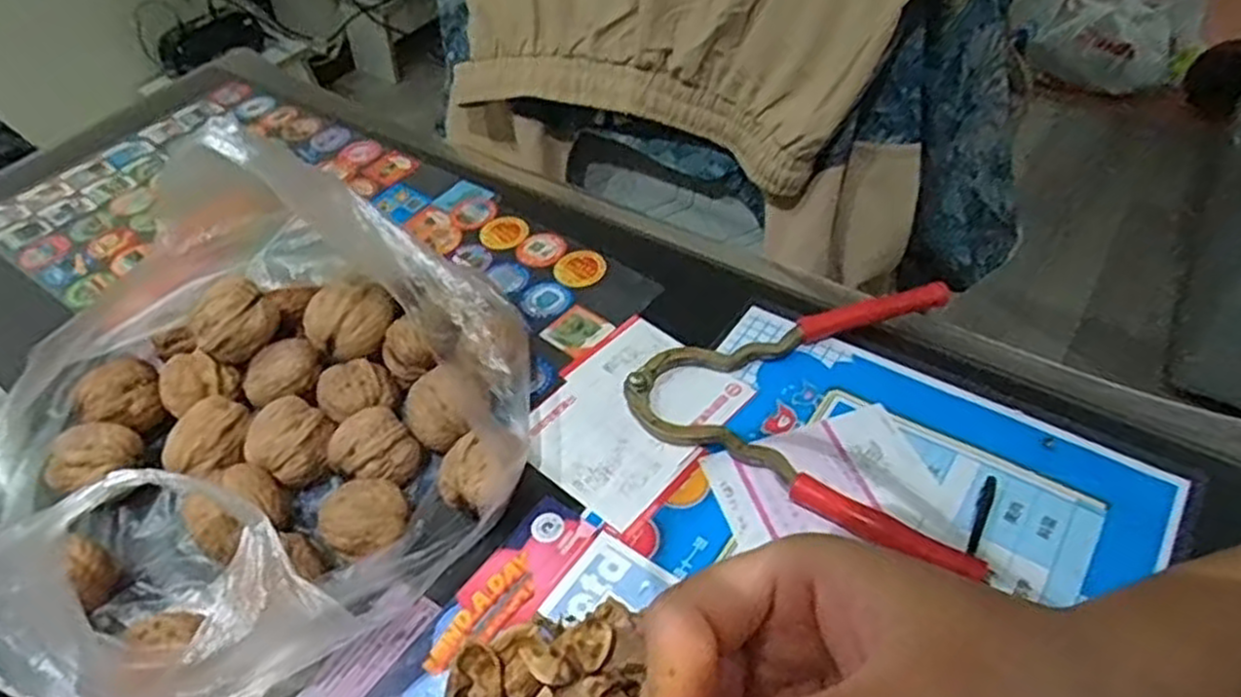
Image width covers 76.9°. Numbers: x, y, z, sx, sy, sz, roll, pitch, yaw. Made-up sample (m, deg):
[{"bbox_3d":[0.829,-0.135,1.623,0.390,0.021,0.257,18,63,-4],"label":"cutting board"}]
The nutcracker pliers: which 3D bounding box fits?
[{"bbox_3d":[0.081,0.025,0.373,0.152,0.019,0.161,5,48,10],"label":"nutcracker pliers"}]

